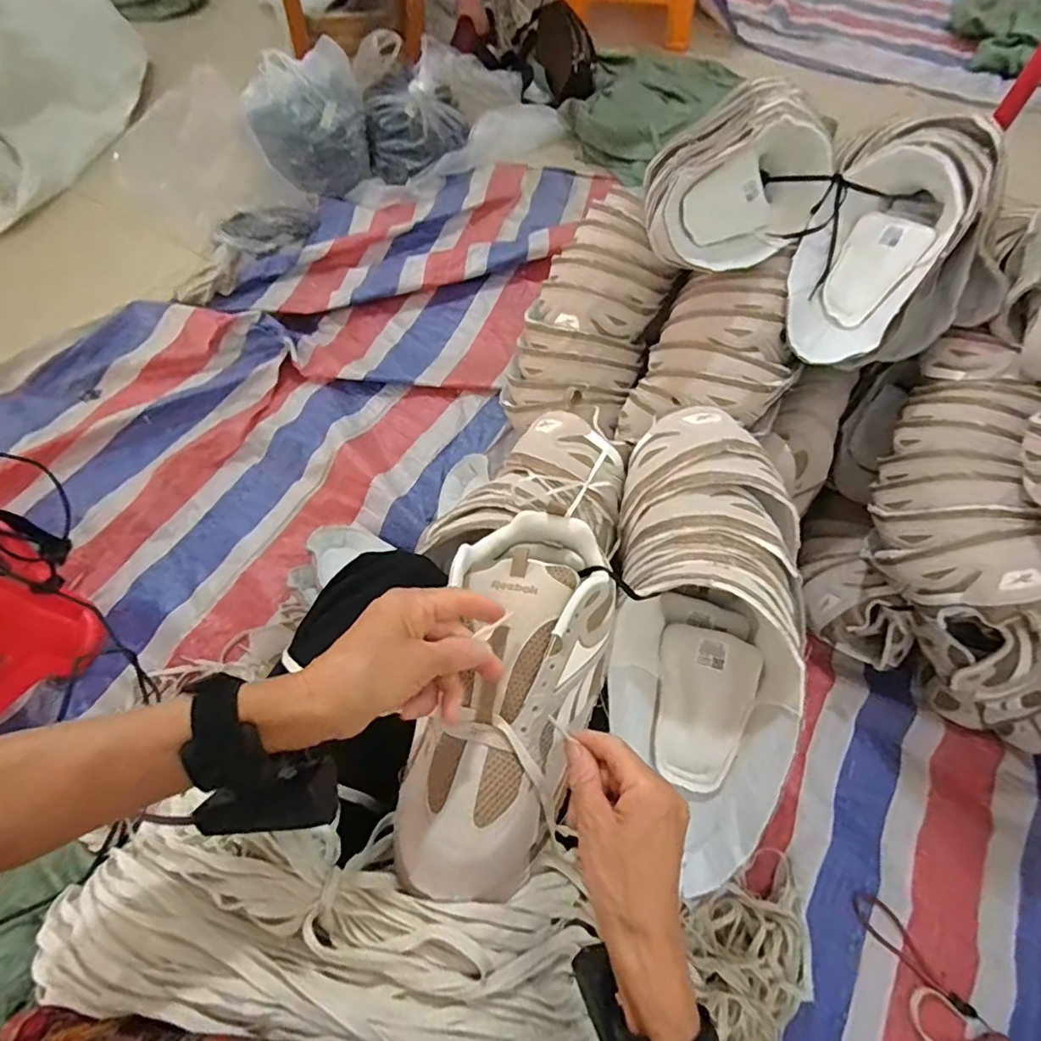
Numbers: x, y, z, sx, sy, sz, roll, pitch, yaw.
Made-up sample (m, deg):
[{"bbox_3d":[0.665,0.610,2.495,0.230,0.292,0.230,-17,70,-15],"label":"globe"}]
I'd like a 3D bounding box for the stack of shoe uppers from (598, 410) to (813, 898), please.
[{"bbox_3d":[0.161,0.088,0.479,0.171,0.143,0.409,2,78,-2],"label":"stack of shoe uppers"}]

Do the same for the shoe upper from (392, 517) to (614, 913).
[{"bbox_3d":[-0.004,0.114,0.397,0.118,0.068,0.258,16,64,5],"label":"shoe upper"}]

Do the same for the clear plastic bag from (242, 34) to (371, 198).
[{"bbox_3d":[-0.427,-0.813,1.152,0.214,0.139,0.238,-14,65,-9],"label":"clear plastic bag"}]

